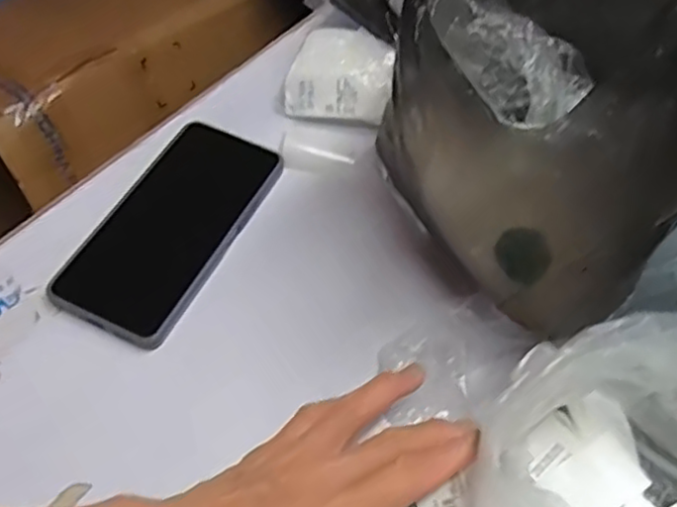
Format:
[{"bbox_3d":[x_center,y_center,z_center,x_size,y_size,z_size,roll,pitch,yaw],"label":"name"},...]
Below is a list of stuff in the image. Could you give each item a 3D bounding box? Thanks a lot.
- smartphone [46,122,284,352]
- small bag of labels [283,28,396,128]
[{"bbox_3d":[-0.106,-0.021,0.442,0.077,0.016,0.160,24,56,11],"label":"smartphone"},{"bbox_3d":[0.003,-0.135,0.517,0.078,0.037,0.073,15,55,6],"label":"small bag of labels"}]

